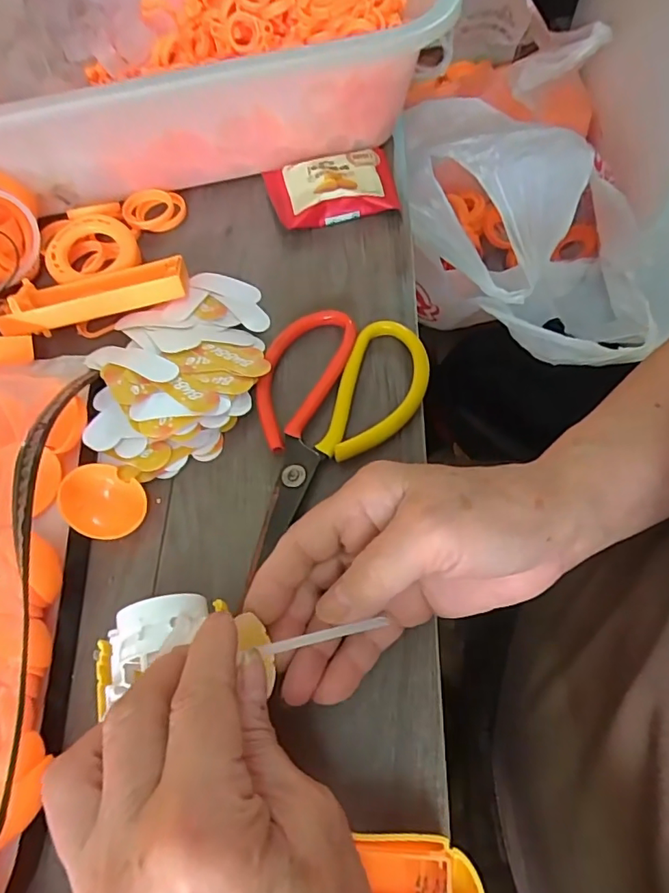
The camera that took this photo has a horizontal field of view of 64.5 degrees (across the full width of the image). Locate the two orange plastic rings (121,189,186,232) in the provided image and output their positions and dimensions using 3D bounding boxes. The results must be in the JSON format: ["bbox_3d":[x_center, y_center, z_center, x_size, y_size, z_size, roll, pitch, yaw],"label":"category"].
[{"bbox_3d":[-0.127,-0.165,0.374,0.042,0.015,0.029,-16,62,-4],"label":"two orange plastic rings"}]

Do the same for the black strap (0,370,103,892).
[{"bbox_3d":[-0.126,0.066,0.217,0.027,0.047,0.250,0,62,5],"label":"black strap"}]

